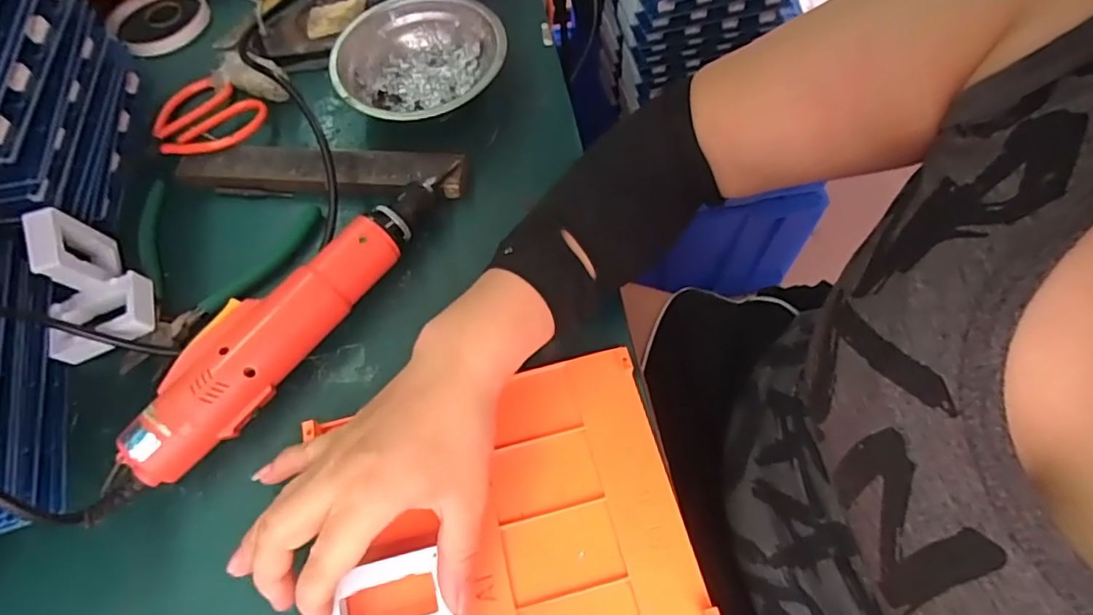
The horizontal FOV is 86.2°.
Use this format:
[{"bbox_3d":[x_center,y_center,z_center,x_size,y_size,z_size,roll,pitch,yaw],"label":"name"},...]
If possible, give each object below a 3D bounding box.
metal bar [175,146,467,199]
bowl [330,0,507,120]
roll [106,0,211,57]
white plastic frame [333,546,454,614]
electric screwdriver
[{"bbox_3d":[-0.161,-0.100,0.418,0.206,0.014,0.032,3,65,4],"label":"metal bar"},{"bbox_3d":[-0.093,-0.180,0.440,0.121,0.033,0.123,-1,65,2],"label":"bowl"},{"bbox_3d":[-0.335,-0.251,0.507,0.080,0.014,0.075,-1,65,2],"label":"roll"},{"bbox_3d":[-0.079,0.145,0.288,0.058,0.005,0.039,-14,65,-4],"label":"white plastic frame"},{"bbox_3d":[-0.150,-0.005,0.363,0.052,0.042,0.254,30,69,15],"label":"electric screwdriver"}]

